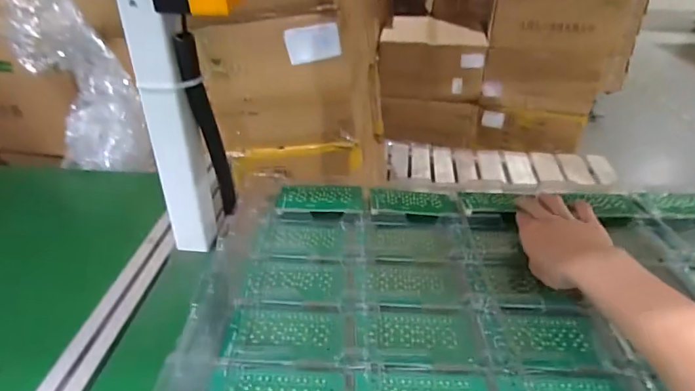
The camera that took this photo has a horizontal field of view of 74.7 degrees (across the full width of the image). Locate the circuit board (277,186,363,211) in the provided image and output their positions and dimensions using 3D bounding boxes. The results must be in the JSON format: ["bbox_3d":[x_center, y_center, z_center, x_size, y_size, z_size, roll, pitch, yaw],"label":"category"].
[{"bbox_3d":[-0.035,0.002,0.598,0.108,0.004,0.053,1,33,2],"label":"circuit board"}]

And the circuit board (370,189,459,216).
[{"bbox_3d":[0.086,0.007,0.599,0.111,0.006,0.067,3,26,-3],"label":"circuit board"}]

